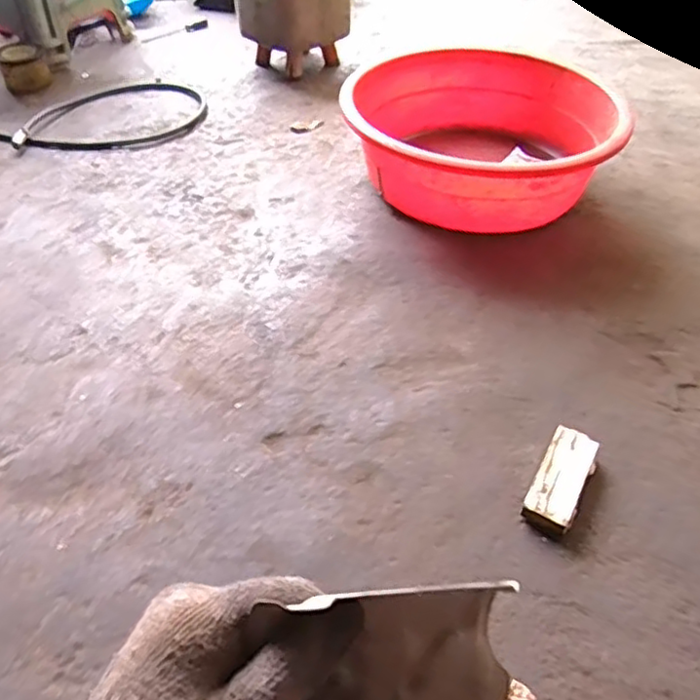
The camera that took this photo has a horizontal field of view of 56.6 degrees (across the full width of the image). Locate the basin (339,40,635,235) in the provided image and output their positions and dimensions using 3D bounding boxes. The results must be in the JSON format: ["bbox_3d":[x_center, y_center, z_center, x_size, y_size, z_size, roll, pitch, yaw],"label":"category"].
[{"bbox_3d":[0.293,-0.477,1.449,0.563,0.193,0.563,0,44,0],"label":"basin"}]

